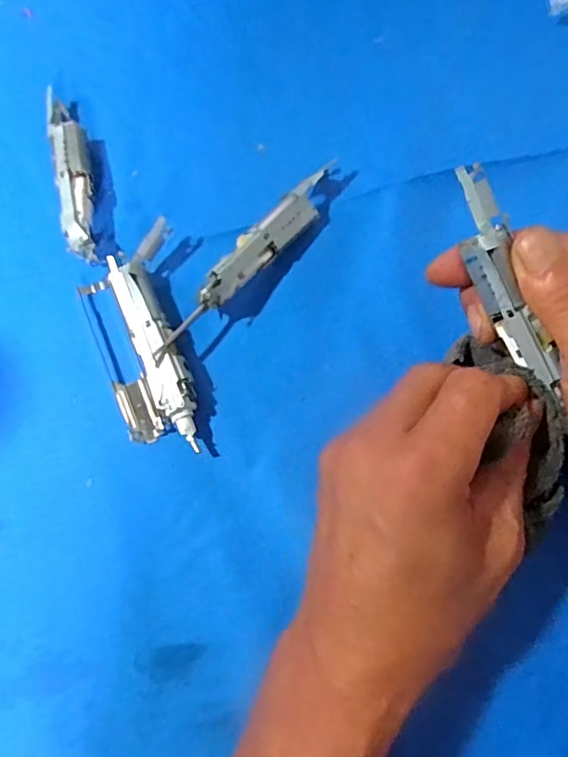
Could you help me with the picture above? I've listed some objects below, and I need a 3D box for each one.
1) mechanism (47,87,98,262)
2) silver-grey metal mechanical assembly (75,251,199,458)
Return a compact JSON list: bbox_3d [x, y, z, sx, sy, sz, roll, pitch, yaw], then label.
[{"bbox_3d":[-0.117,-0.115,0.311,0.019,0.020,0.101,-14,77,-2],"label":"mechanism"},{"bbox_3d":[-0.074,-0.012,0.285,0.039,0.019,0.104,-23,77,-4],"label":"silver-grey metal mechanical assembly"}]

